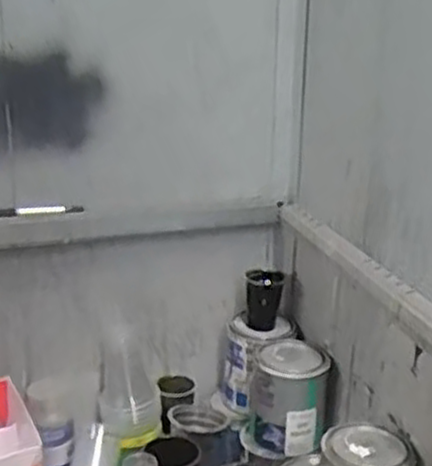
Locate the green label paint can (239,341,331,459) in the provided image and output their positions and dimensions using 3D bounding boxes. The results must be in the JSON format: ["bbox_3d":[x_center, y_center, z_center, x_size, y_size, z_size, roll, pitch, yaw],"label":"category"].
[{"bbox_3d":[0.101,0.243,1.136,0.113,0.137,0.096,5,20,11],"label":"green label paint can"}]

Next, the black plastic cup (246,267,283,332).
[{"bbox_3d":[0.076,0.102,1.193,0.059,0.082,0.044,0,20,-4],"label":"black plastic cup"}]

